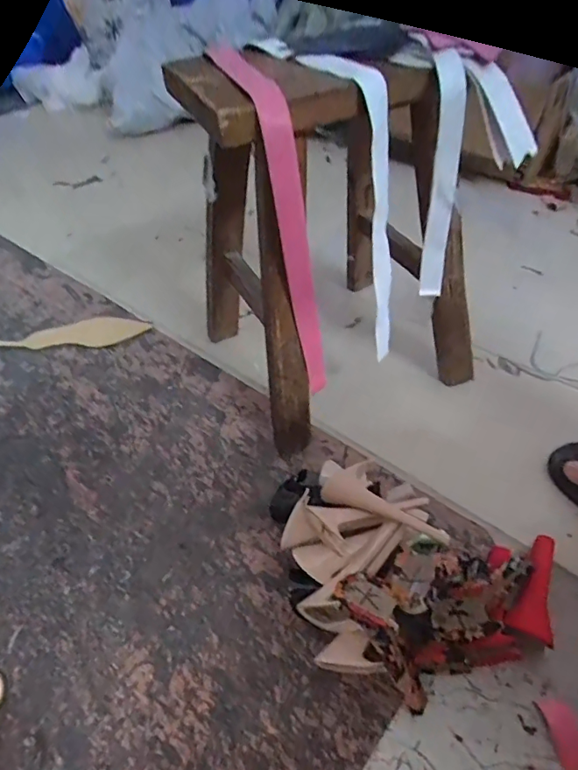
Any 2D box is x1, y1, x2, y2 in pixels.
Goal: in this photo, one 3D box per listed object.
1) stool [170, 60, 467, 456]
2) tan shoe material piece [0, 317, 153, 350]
[{"bbox_3d":[0.053,-0.193,0.661,0.303,0.424,0.293,-22,49,-15],"label":"stool"},{"bbox_3d":[-0.390,-0.095,0.899,0.270,0.007,0.069,-3,52,7],"label":"tan shoe material piece"}]

